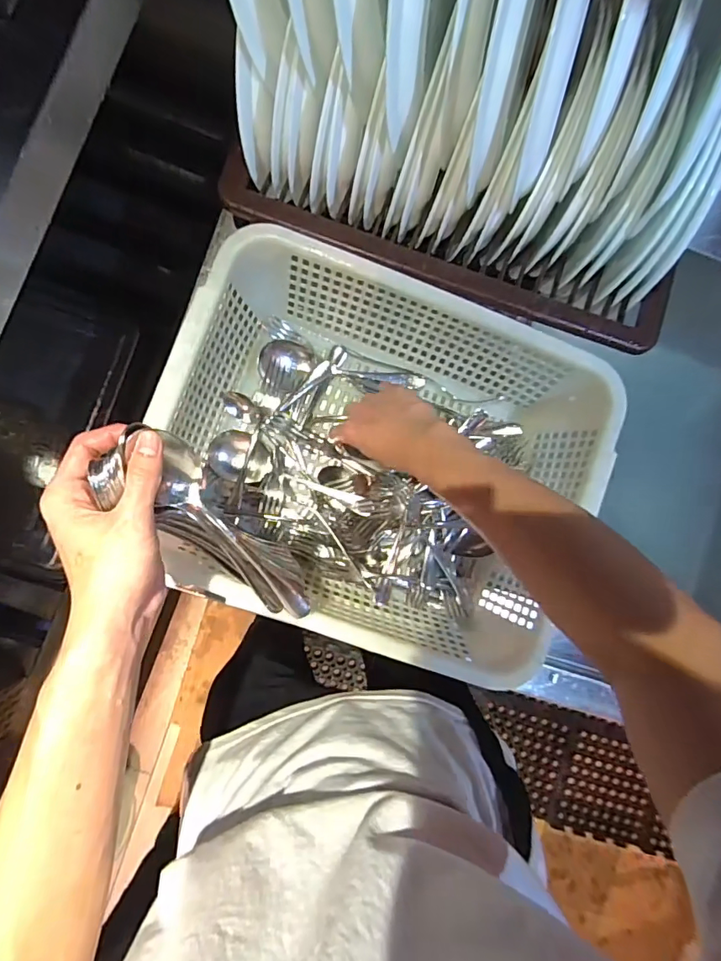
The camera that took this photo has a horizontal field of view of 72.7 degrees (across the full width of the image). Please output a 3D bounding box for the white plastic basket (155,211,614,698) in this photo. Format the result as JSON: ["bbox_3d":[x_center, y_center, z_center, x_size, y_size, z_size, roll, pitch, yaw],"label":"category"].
[{"bbox_3d":[0.016,-0.023,0.526,0.418,0.126,0.339,22,85,-4],"label":"white plastic basket"}]

